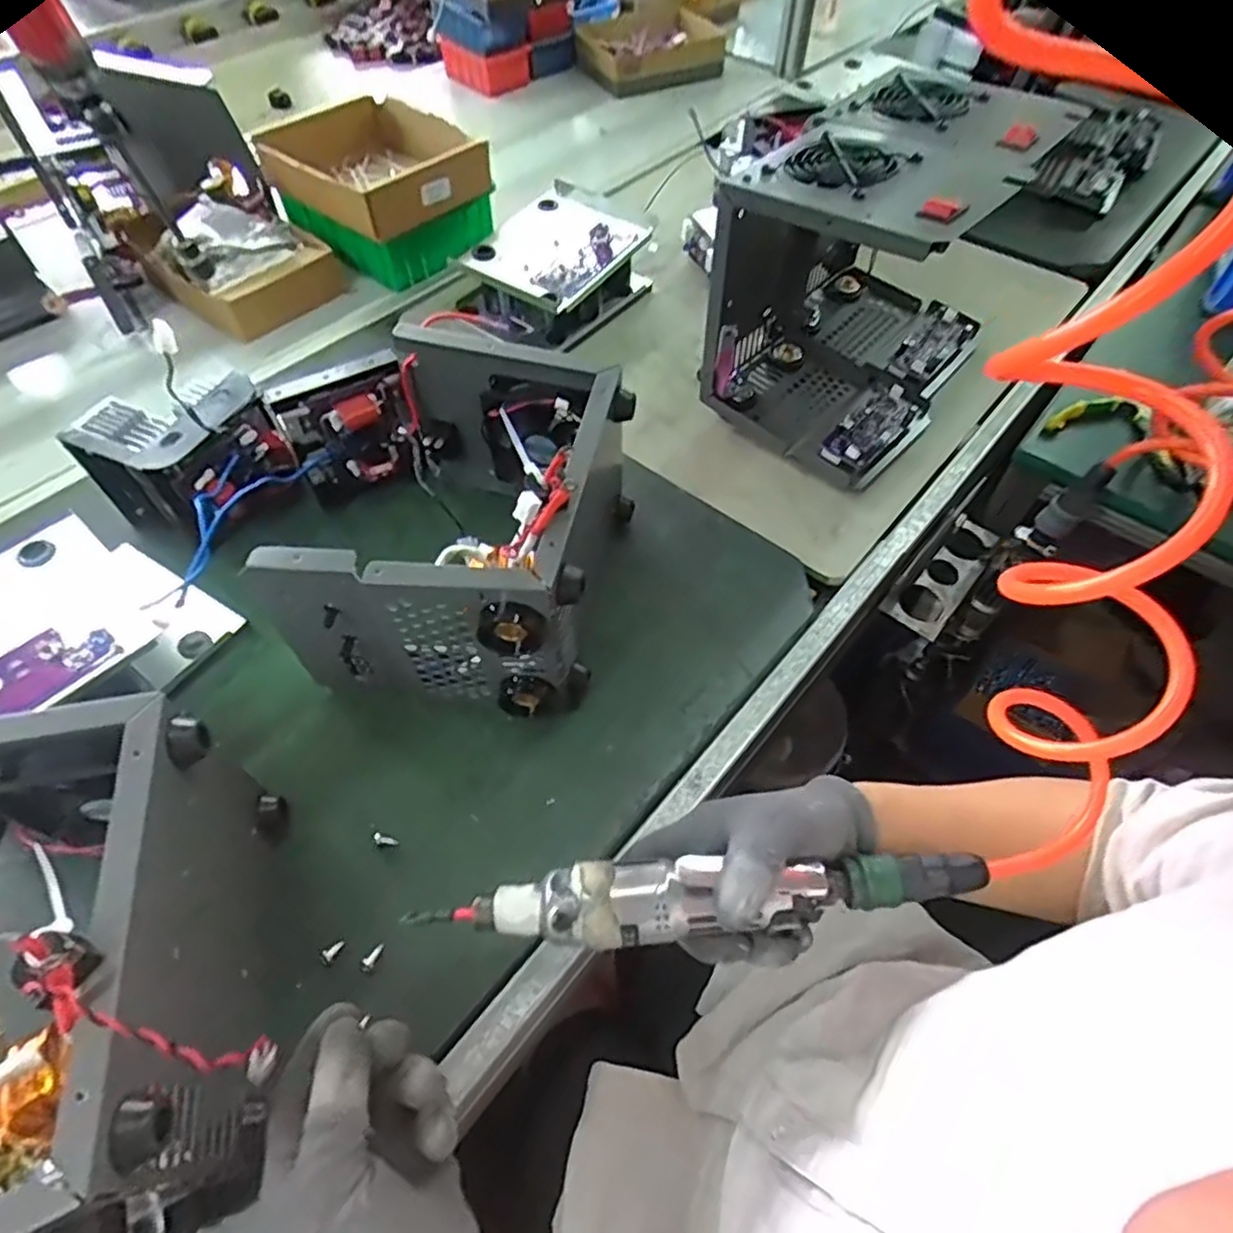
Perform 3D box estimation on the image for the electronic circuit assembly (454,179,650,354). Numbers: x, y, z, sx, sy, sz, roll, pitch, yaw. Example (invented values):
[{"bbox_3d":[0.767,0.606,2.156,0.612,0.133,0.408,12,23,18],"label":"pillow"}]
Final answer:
[{"bbox_3d":[-0.065,-0.392,0.795,0.147,0.074,0.201,36,62,21],"label":"electronic circuit assembly"}]

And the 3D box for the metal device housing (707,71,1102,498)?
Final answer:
[{"bbox_3d":[0.239,-0.318,0.656,0.195,0.233,0.296,32,61,19],"label":"metal device housing"}]

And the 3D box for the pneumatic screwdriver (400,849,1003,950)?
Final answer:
[{"bbox_3d":[0.044,0.142,0.361,0.287,0.032,0.036,-3,56,-3],"label":"pneumatic screwdriver"}]

